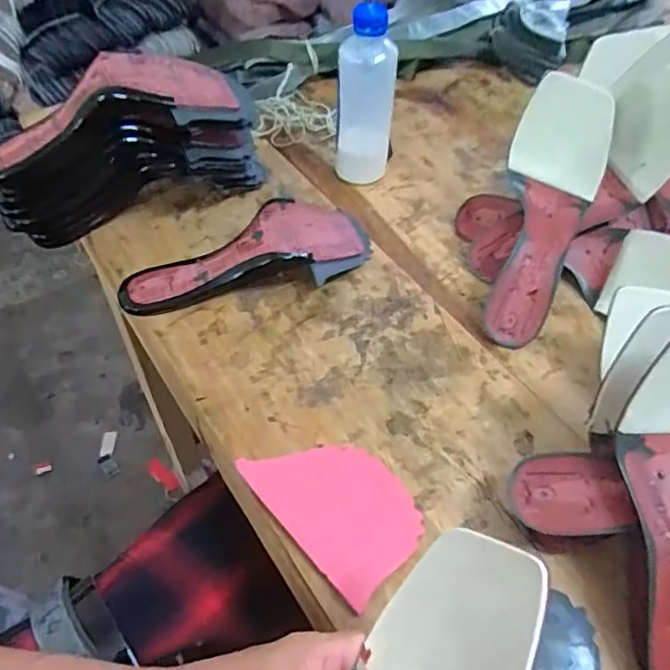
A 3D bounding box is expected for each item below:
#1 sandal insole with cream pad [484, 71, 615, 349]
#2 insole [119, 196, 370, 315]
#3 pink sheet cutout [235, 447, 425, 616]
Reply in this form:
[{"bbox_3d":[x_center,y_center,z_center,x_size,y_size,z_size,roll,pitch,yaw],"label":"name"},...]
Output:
[{"bbox_3d":[0.190,-0.105,0.520,0.084,0.055,0.240,14,86,8],"label":"sandal insole with cream pad"},{"bbox_3d":[-0.071,-0.074,0.530,0.245,0.050,0.095,-24,57,-20],"label":"insole"},{"bbox_3d":[0.003,0.118,0.411,0.084,0.004,0.121,-32,56,-28],"label":"pink sheet cutout"}]

